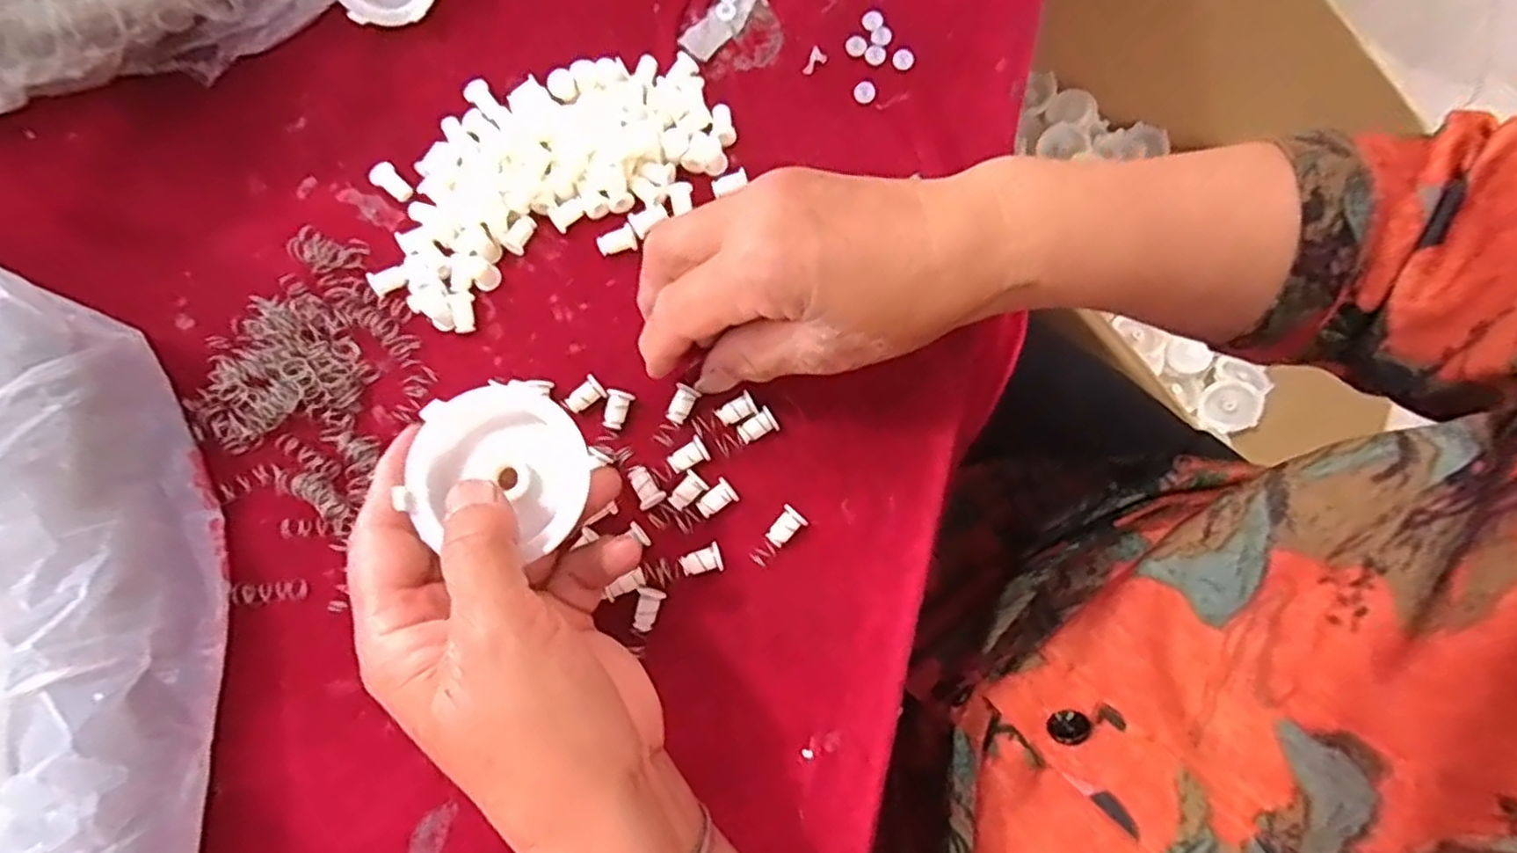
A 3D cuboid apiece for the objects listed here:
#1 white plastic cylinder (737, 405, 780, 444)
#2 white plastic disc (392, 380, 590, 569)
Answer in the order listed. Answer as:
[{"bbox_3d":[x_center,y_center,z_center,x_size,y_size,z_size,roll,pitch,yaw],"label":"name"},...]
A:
[{"bbox_3d":[0.000,0.000,0.291,0.016,0.007,0.011,-36,81,-6],"label":"white plastic cylinder"},{"bbox_3d":[-0.084,0.012,0.232,0.056,0.017,0.051,0,79,1],"label":"white plastic disc"}]

